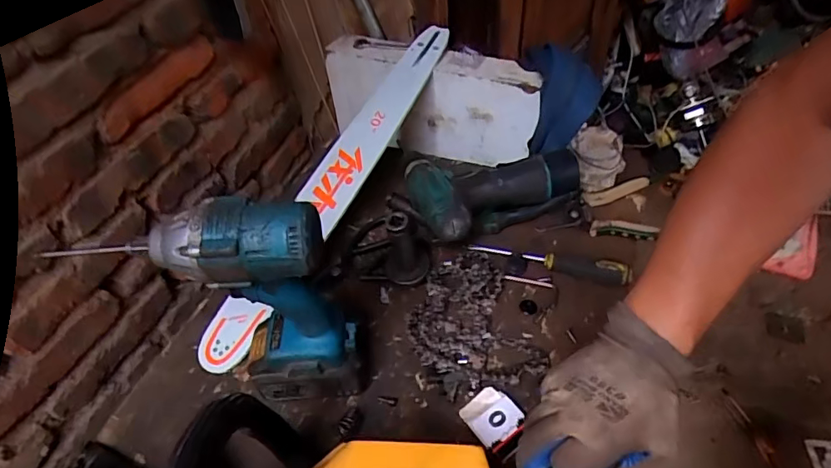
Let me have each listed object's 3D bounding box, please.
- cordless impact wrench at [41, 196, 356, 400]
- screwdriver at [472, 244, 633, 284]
[{"bbox_3d":[-0.141,0.065,0.460,0.162,0.237,0.066,-1,49,6],"label":"cordless impact wrench"},{"bbox_3d":[0.156,0.024,0.599,0.182,0.025,0.028,13,52,17],"label":"screwdriver"}]

